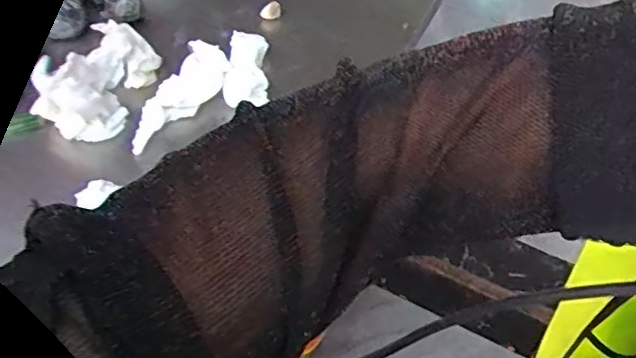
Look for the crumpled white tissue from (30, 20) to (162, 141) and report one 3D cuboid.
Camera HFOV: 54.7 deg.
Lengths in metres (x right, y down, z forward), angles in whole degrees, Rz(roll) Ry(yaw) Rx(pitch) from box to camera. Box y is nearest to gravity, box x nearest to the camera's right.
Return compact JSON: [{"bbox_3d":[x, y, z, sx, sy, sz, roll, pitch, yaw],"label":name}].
[{"bbox_3d":[-0.279,-0.142,0.798,0.093,0.090,0.190,9,54,7],"label":"crumpled white tissue"}]

